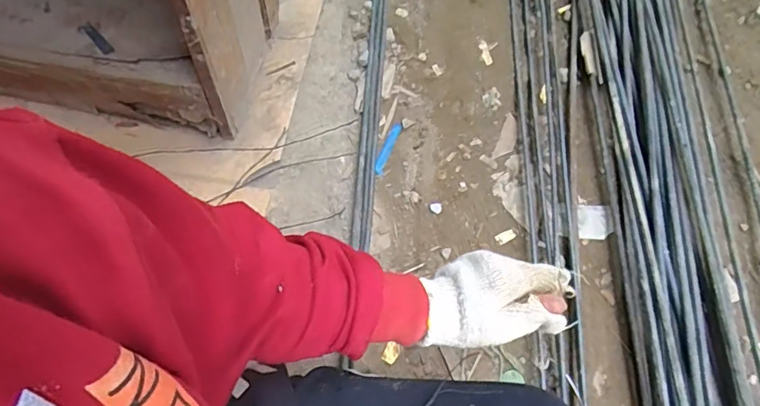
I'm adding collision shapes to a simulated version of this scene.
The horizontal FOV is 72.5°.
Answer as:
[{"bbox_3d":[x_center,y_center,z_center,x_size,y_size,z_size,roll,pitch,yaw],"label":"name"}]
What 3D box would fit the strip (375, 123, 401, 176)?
[{"bbox_3d":[0.012,-0.086,0.810,0.014,0.010,0.108,19,62,6],"label":"strip"}]

